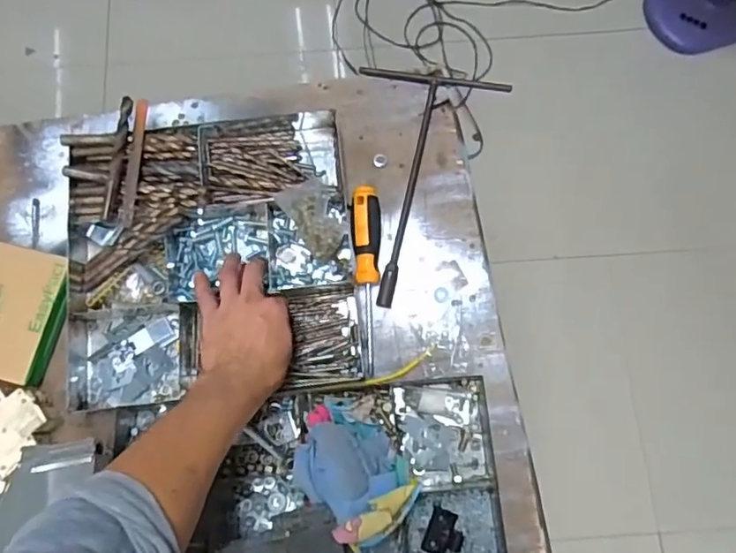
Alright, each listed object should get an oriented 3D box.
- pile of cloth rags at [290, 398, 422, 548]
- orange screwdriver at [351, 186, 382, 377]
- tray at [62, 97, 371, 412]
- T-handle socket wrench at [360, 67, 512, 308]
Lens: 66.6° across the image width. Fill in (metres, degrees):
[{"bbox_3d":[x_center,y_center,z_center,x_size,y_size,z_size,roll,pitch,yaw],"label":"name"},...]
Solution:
[{"bbox_3d":[-0.016,0.177,0.520,0.092,0.069,0.125,-44,80,-9],"label":"pile of cloth rags"},{"bbox_3d":[-0.001,0.002,0.604,0.032,0.037,0.200,0,76,0],"label":"orange screwdriver"},{"bbox_3d":[-0.171,-0.028,0.604,0.307,0.052,0.305,-8,76,-1],"label":"tray"},{"bbox_3d":[0.053,-0.103,0.638,0.164,0.013,0.285,8,76,3],"label":"T-handle socket wrench"}]

